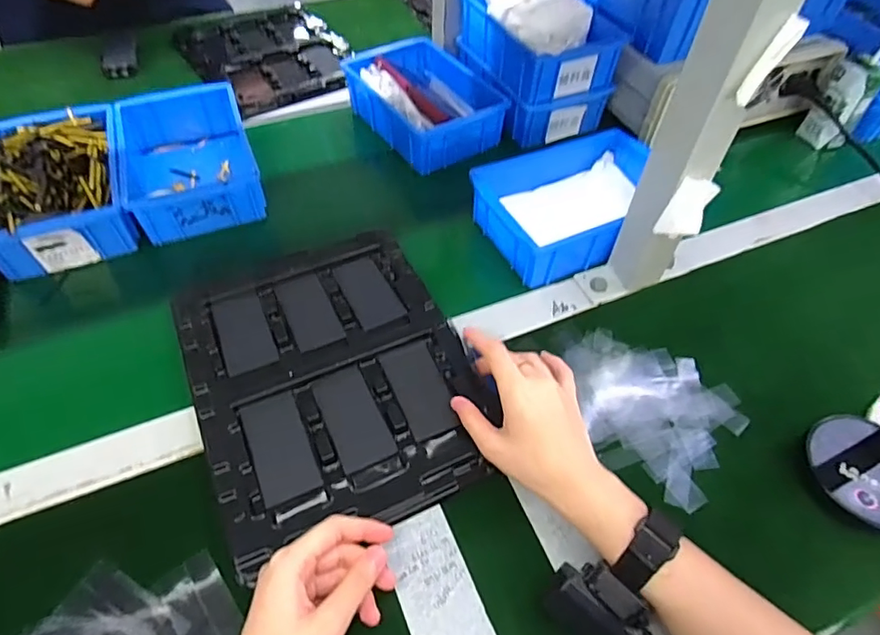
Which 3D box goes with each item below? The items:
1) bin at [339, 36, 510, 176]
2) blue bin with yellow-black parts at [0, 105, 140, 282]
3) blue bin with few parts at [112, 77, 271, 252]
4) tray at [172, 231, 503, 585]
[{"bbox_3d":[-0.025,-0.284,0.700,0.136,0.061,0.200,-29,59,-22],"label":"bin"},{"bbox_3d":[-0.408,-0.147,0.567,0.134,0.063,0.197,-18,55,-16],"label":"blue bin with yellow-black parts"},{"bbox_3d":[-0.288,-0.185,0.613,0.131,0.055,0.209,-17,55,-15],"label":"blue bin with few parts"},{"bbox_3d":[-0.092,0.043,0.455,0.218,0.014,0.269,-20,56,-17],"label":"tray"}]

